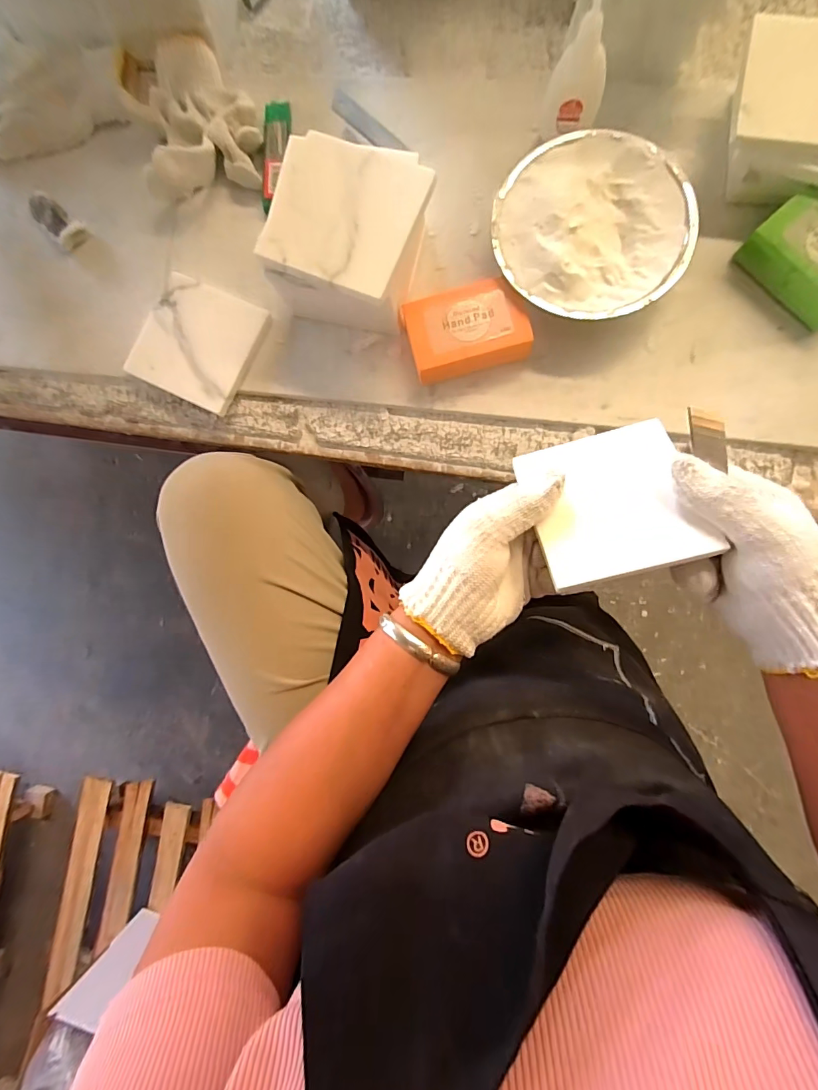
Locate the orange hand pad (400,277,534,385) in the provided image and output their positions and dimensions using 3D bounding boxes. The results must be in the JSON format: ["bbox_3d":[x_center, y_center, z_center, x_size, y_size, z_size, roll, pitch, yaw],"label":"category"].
[{"bbox_3d":[0.047,-0.173,0.364,0.096,0.033,0.062,-14,86,3],"label":"orange hand pad"}]

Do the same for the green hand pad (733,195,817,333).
[{"bbox_3d":[0.315,-0.222,0.344,0.062,0.032,0.091,-43,86,-1],"label":"green hand pad"}]

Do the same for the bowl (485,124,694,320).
[{"bbox_3d":[0.143,-0.244,0.360,0.144,0.048,0.145,0,86,2],"label":"bowl"}]

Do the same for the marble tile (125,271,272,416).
[{"bbox_3d":[-0.185,-0.179,0.390,0.096,0.006,0.099,25,88,4],"label":"marble tile"}]

